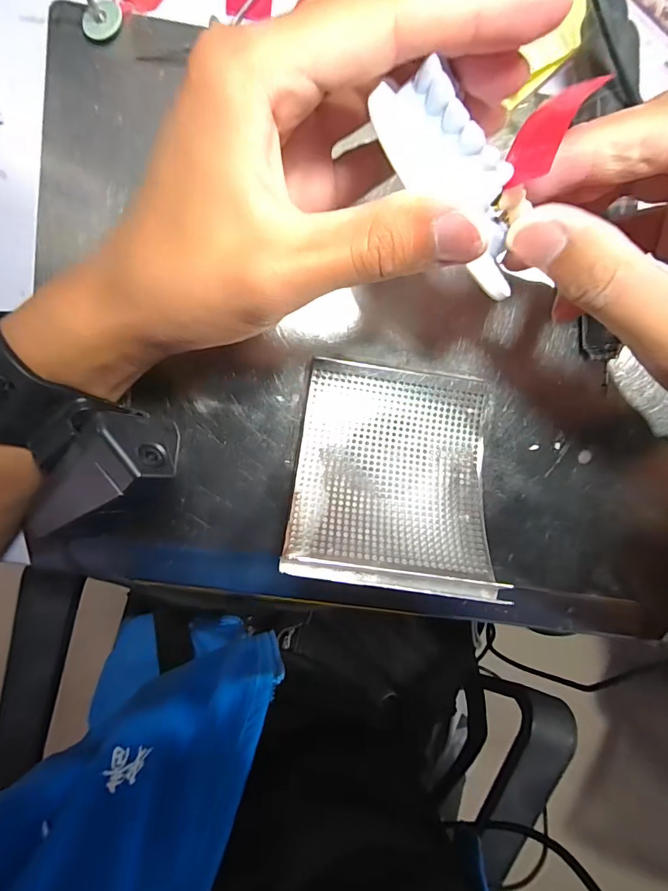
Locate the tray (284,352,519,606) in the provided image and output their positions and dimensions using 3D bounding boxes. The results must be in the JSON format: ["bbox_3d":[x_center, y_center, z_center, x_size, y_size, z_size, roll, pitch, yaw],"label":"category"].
[{"bbox_3d":[0.031,0.013,0.219,0.097,0.013,0.115,8,66,-3],"label":"tray"}]

